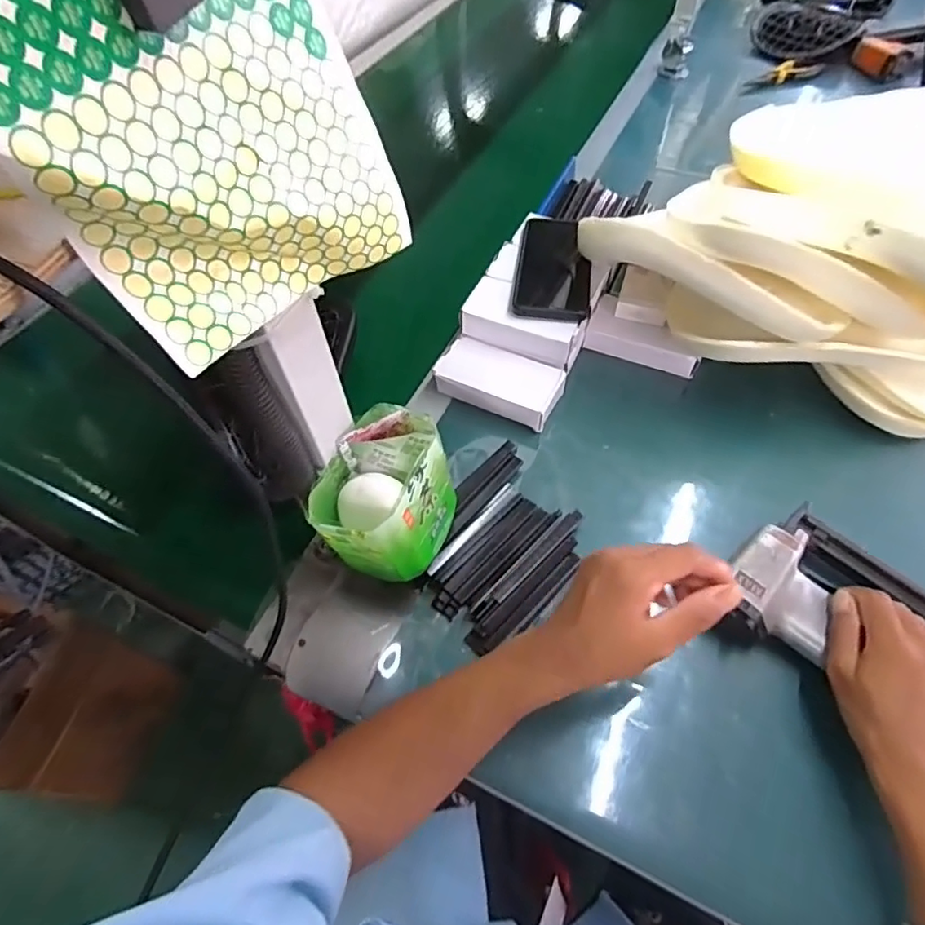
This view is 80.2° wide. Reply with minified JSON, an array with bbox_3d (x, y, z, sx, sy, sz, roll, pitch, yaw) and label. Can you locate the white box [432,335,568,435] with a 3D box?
[{"bbox_3d":[0.038,-0.081,0.576,0.127,0.033,0.064,22,60,17],"label":"white box"}]

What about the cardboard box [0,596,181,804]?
[{"bbox_3d":[-0.802,0.435,1.010,0.361,0.389,0.264,12,57,11],"label":"cardboard box"}]

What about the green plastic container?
[{"bbox_3d":[-0.054,0.026,0.416,0.081,0.085,0.109,24,61,18],"label":"green plastic container"}]

